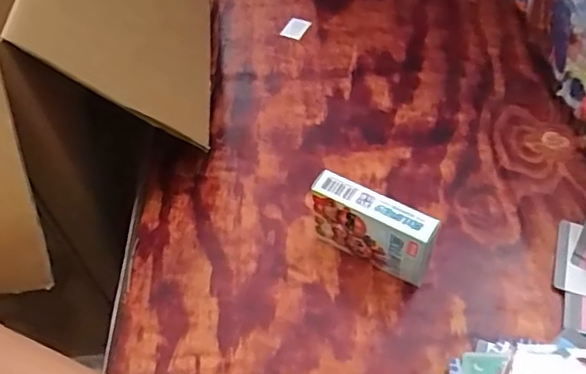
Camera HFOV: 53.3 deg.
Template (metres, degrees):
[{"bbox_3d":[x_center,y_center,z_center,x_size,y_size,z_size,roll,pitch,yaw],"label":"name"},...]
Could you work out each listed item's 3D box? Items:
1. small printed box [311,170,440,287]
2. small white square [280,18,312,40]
[{"bbox_3d":[0.059,0.033,0.434,0.092,0.068,0.022,25,58,23],"label":"small printed box"},{"bbox_3d":[0.002,-0.175,0.648,0.024,0.006,0.034,24,57,23],"label":"small white square"}]

